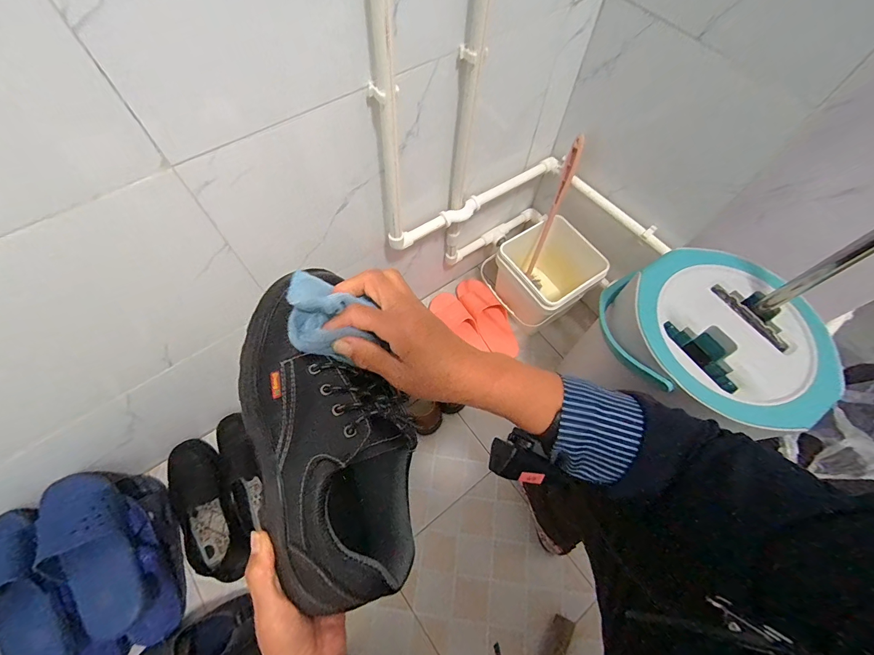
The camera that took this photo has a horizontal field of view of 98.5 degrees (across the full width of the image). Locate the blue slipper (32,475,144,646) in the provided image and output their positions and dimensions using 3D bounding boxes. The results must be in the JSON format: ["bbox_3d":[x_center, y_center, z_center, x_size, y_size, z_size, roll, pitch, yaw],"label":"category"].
[{"bbox_3d":[-0.547,0.358,0.592,0.089,0.068,0.259,-25,84,-14],"label":"blue slipper"}]

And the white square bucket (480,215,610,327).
[{"bbox_3d":[0.259,-0.121,0.927,0.208,0.186,0.223,-25,67,-14],"label":"white square bucket"}]

